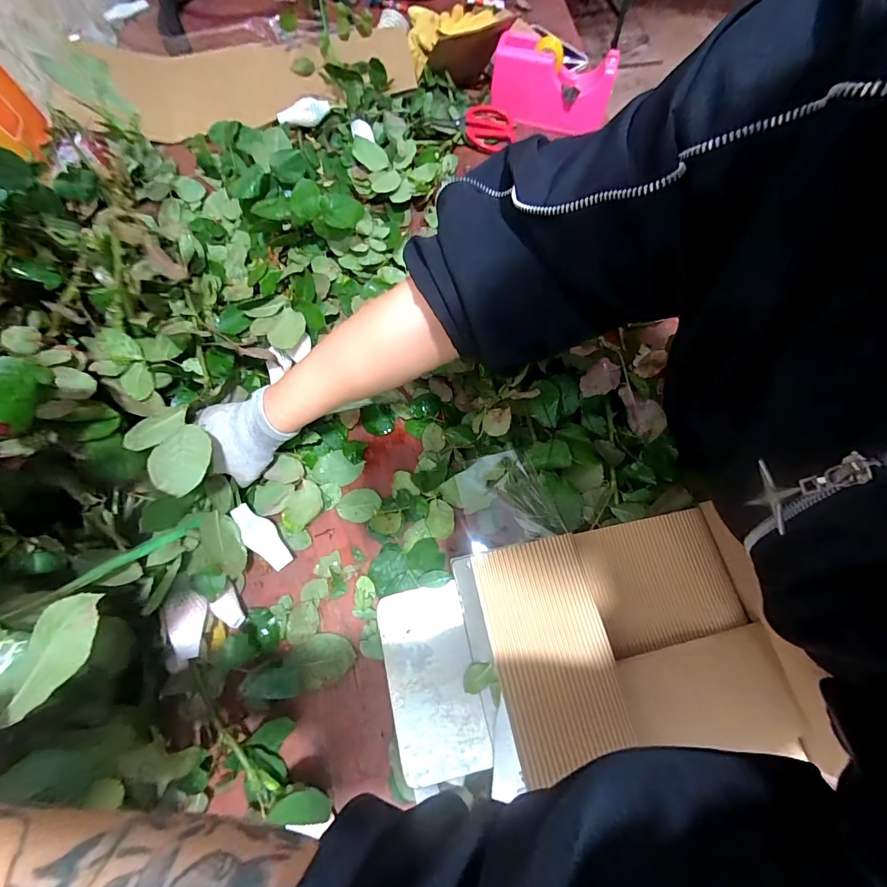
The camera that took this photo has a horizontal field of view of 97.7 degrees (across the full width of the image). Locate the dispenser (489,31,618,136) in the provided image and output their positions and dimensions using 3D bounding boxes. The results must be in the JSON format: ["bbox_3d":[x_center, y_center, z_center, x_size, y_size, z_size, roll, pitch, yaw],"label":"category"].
[{"bbox_3d":[0.181,-0.594,0.646,0.192,0.090,0.068,17,71,5],"label":"dispenser"}]

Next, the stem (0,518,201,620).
[{"bbox_3d":[-0.277,0.100,0.335,0.012,0.149,0.009,29,112,9],"label":"stem"}]

